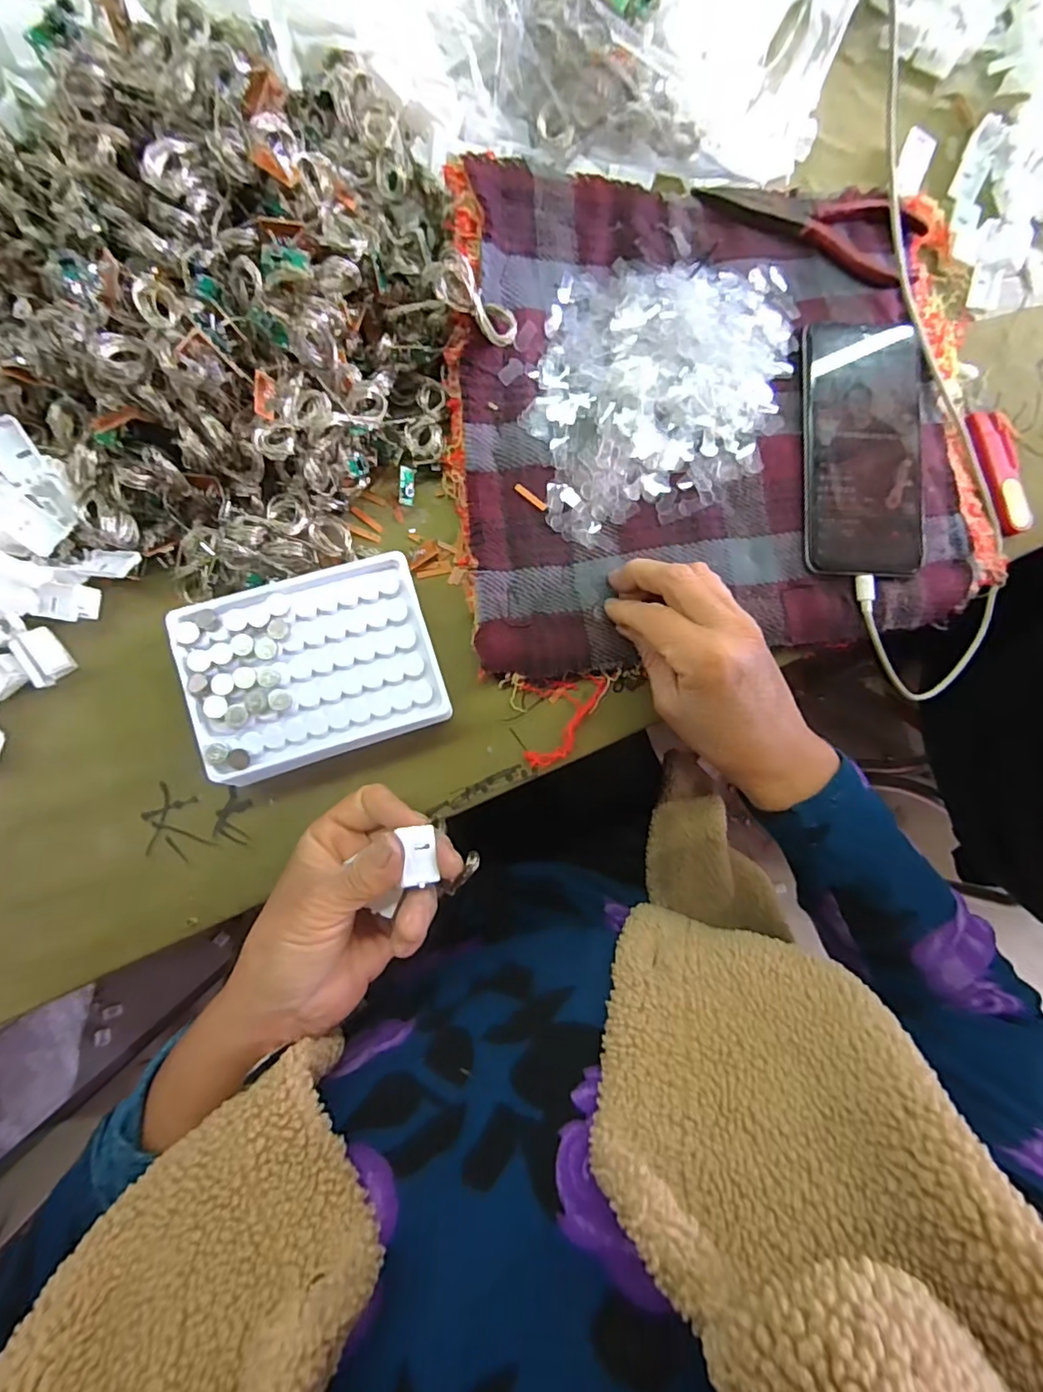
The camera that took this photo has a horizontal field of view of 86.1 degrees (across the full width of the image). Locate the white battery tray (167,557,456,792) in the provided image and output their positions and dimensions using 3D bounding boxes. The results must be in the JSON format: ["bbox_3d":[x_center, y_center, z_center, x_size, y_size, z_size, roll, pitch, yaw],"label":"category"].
[{"bbox_3d":[-0.114,-0.016,0.309,0.128,0.029,0.098,-17,87,-6],"label":"white battery tray"}]

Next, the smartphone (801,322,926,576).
[{"bbox_3d":[0.216,-0.156,0.348,0.076,0.013,0.160,2,85,-5],"label":"smartphone"}]

